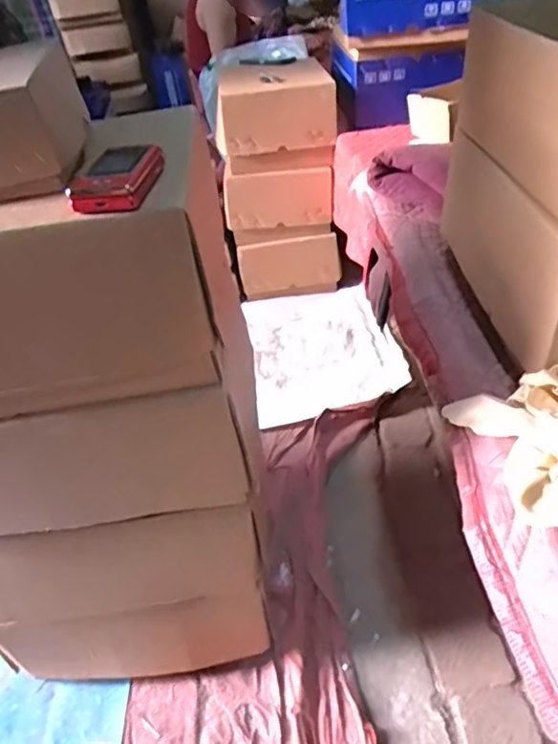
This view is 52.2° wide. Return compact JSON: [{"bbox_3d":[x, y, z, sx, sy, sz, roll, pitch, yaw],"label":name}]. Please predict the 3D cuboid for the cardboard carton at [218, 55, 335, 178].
[{"bbox_3d":[-0.018,-0.656,1.448,0.288,0.192,0.261,-8,39,0],"label":"cardboard carton"}]

